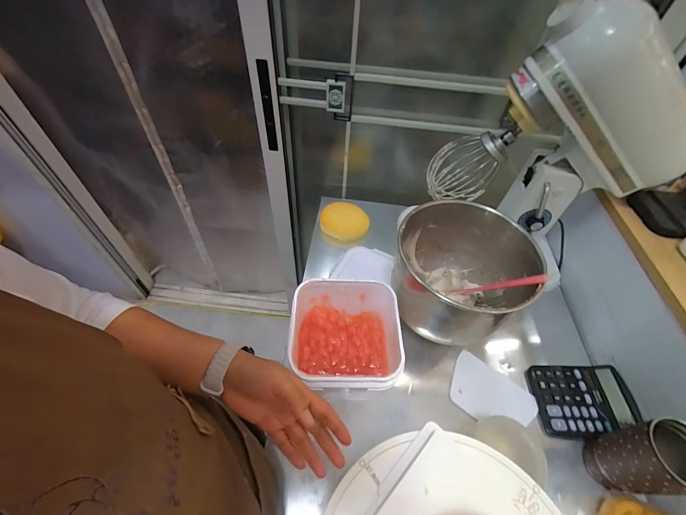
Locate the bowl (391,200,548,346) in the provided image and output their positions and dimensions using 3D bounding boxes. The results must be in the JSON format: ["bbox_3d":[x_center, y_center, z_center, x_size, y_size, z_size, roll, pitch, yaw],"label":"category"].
[{"bbox_3d":[0.195,0.036,0.543,0.214,0.181,0.213,2,51,-2],"label":"bowl"}]

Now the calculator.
[{"bbox_3d":[0.420,0.249,0.536,0.152,0.040,0.113,2,51,-3],"label":"calculator"}]

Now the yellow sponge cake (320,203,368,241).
[{"bbox_3d":[0.010,-0.098,0.779,0.117,0.033,0.114,2,51,-2],"label":"yellow sponge cake"}]

